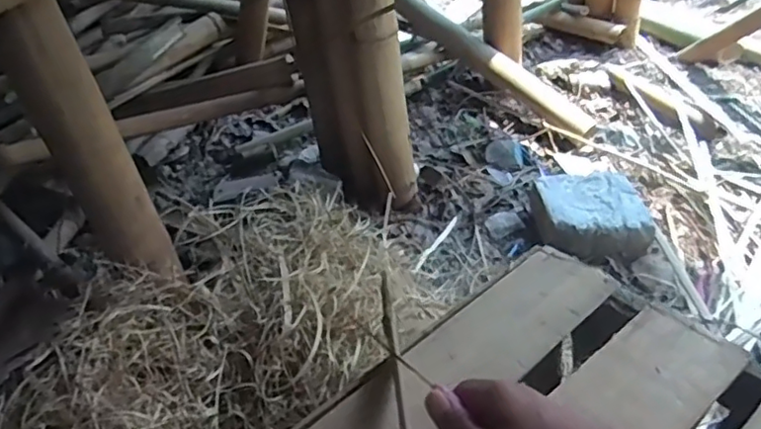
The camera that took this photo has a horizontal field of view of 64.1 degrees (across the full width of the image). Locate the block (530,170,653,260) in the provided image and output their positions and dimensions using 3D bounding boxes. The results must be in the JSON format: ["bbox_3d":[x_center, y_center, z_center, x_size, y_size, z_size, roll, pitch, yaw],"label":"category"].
[{"bbox_3d":[0.424,-0.006,1.244,0.217,0.077,0.218,0,38,7],"label":"block"}]

